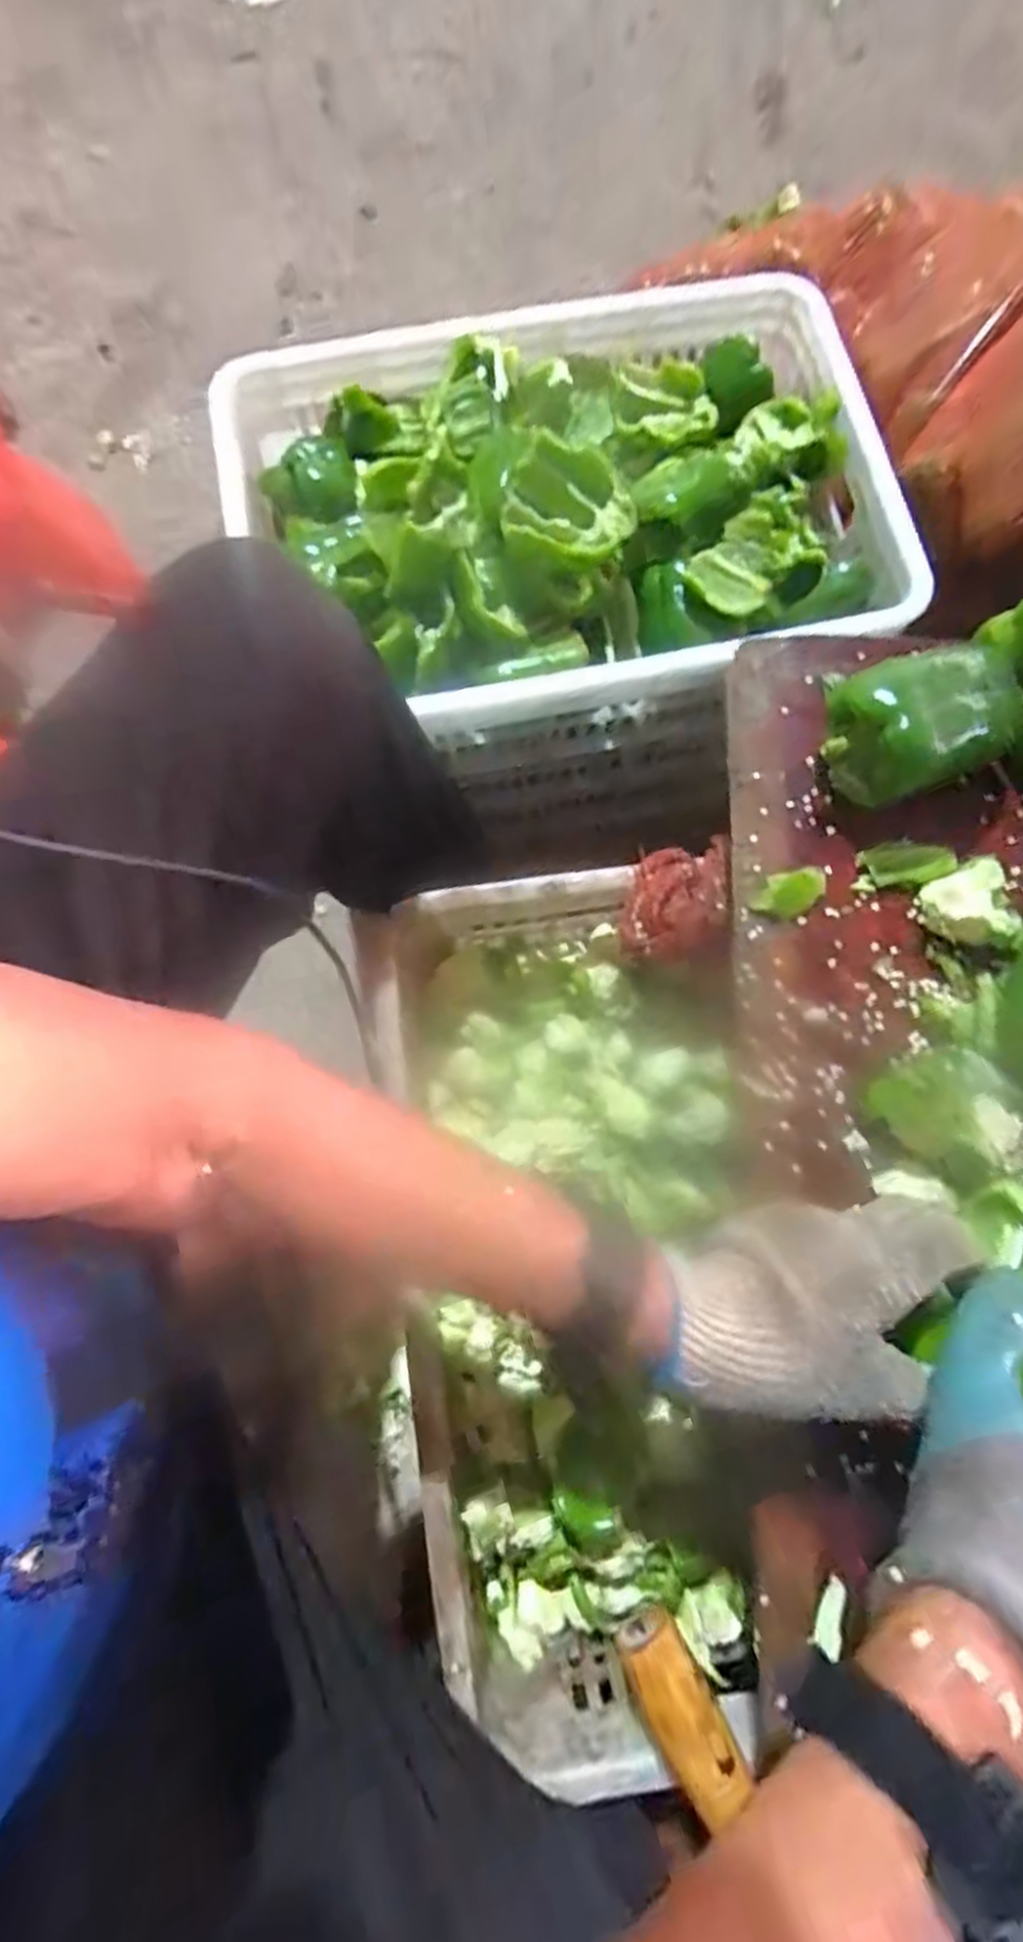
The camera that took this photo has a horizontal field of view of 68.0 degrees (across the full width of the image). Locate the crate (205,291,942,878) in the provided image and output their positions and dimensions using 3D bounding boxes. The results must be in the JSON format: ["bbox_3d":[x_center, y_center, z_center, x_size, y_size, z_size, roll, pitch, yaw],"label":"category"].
[{"bbox_3d":[0.040,-0.373,0.716,0.521,0.255,0.396,-16,77,-4],"label":"crate"}]

